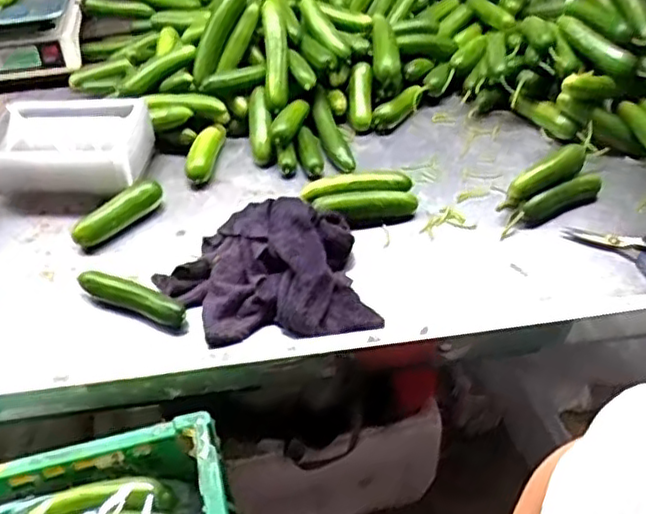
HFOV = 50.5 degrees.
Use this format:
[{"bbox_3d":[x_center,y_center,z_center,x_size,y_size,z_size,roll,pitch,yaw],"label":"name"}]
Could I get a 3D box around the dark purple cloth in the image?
[{"bbox_3d":[-0.062,0.011,0.733,0.240,0.061,0.172,1,43,5],"label":"dark purple cloth"}]

